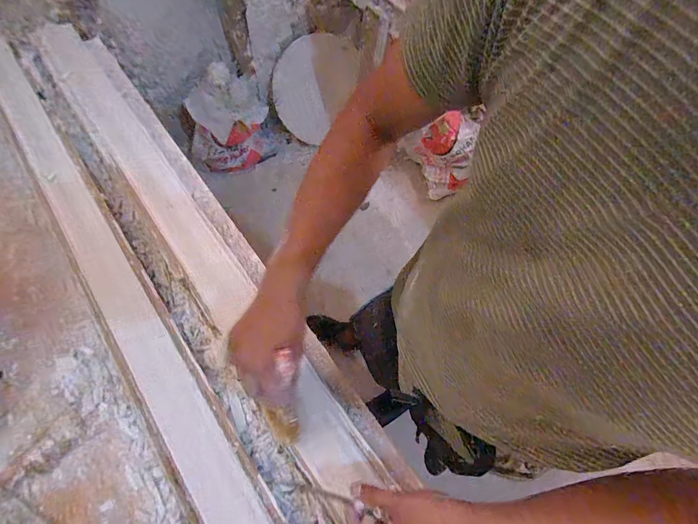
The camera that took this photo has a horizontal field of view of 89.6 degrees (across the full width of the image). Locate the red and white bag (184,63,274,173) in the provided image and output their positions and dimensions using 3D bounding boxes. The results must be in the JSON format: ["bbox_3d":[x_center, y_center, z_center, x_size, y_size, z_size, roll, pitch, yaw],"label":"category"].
[{"bbox_3d":[-0.542,-0.621,1.580,0.373,0.388,0.185,-24,68,-14],"label":"red and white bag"}]

